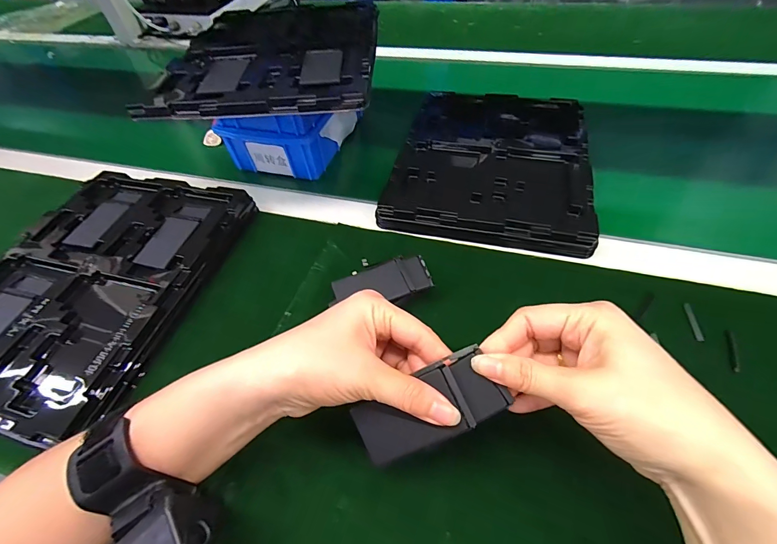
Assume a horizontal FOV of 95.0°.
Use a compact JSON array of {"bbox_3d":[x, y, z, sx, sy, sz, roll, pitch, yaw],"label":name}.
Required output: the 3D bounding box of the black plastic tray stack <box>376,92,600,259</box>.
[{"bbox_3d":[0.123,-0.139,0.424,0.210,0.027,0.271,10,53,13],"label":"black plastic tray stack"}]

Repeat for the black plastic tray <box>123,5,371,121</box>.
[{"bbox_3d":[-0.122,-0.244,0.391,0.209,0.026,0.266,-3,51,3],"label":"black plastic tray"}]

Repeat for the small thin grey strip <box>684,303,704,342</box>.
[{"bbox_3d":[0.254,0.041,0.296,0.006,0.004,0.038,9,53,12],"label":"small thin grey strip"}]

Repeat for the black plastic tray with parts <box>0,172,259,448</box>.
[{"bbox_3d":[-0.286,0.000,0.344,0.212,0.031,0.271,9,53,12],"label":"black plastic tray with parts"}]

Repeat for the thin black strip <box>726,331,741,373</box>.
[{"bbox_3d":[0.271,0.061,0.280,0.006,0.004,0.039,17,55,17],"label":"thin black strip"}]

